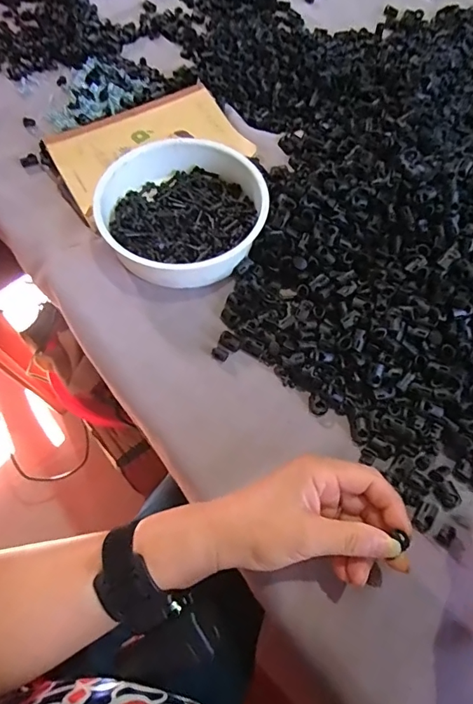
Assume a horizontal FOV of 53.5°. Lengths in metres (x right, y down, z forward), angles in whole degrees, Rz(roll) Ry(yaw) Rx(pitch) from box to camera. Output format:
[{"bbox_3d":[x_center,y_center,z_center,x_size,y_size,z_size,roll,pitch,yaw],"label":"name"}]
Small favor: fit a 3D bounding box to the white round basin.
[{"bbox_3d":[-0.050,-0.142,0.473,0.155,0.047,0.166,0,64,-1],"label":"white round basin"}]

